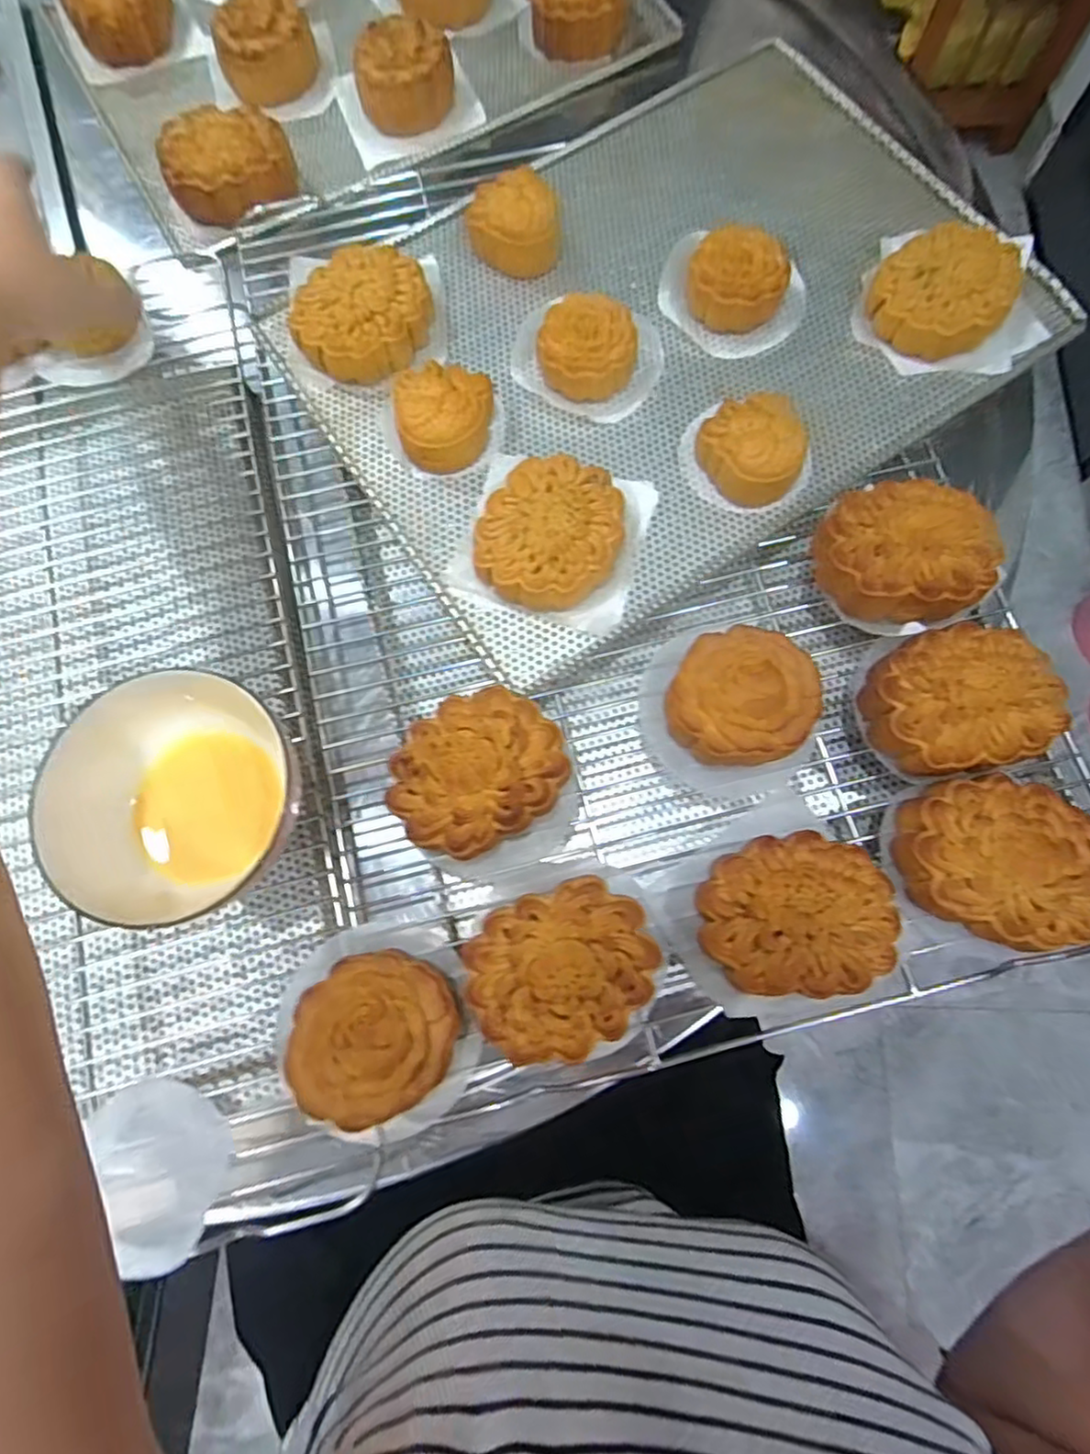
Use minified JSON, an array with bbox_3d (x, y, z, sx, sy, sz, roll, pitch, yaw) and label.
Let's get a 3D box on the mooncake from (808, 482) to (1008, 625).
[{"bbox_3d":[0.193,-0.092,0.351,0.086,0.036,0.074,-2,75,0],"label":"mooncake"}]

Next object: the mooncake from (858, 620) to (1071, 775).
[{"bbox_3d":[0.208,-0.014,0.332,0.078,0.034,0.070,-11,75,-2],"label":"mooncake"}]

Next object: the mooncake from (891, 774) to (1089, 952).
[{"bbox_3d":[0.214,0.062,0.310,0.081,0.034,0.070,22,76,6],"label":"mooncake"}]

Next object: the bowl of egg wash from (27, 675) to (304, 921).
[{"bbox_3d":[-0.188,0.032,0.333,0.109,0.040,0.120,-33,77,-8],"label":"bowl of egg wash"}]

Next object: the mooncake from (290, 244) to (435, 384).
[{"bbox_3d":[-0.110,-0.258,0.407,0.070,0.024,0.086,25,76,7],"label":"mooncake"}]

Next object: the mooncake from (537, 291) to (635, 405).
[{"bbox_3d":[0.026,-0.231,0.403,0.059,0.031,0.054,0,75,1],"label":"mooncake"}]

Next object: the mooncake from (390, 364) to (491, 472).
[{"bbox_3d":[-0.060,-0.182,0.390,0.054,0.033,0.057,0,75,1],"label":"mooncake"}]

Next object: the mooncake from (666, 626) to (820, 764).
[{"bbox_3d":[0.100,-0.012,0.338,0.069,0.033,0.072,0,75,1],"label":"mooncake"}]

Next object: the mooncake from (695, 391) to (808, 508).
[{"bbox_3d":[0.122,-0.157,0.381,0.051,0.038,0.062,-20,75,-5],"label":"mooncake"}]

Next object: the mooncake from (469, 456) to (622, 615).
[{"bbox_3d":[0.004,-0.110,0.371,0.077,0.031,0.084,0,75,1],"label":"mooncake"}]

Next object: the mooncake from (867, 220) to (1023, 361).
[{"bbox_3d":[0.244,-0.268,0.402,0.077,0.028,0.079,0,75,1],"label":"mooncake"}]

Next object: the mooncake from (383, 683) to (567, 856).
[{"bbox_3d":[-0.034,0.024,0.332,0.087,0.038,0.073,-40,78,-9],"label":"mooncake"}]

